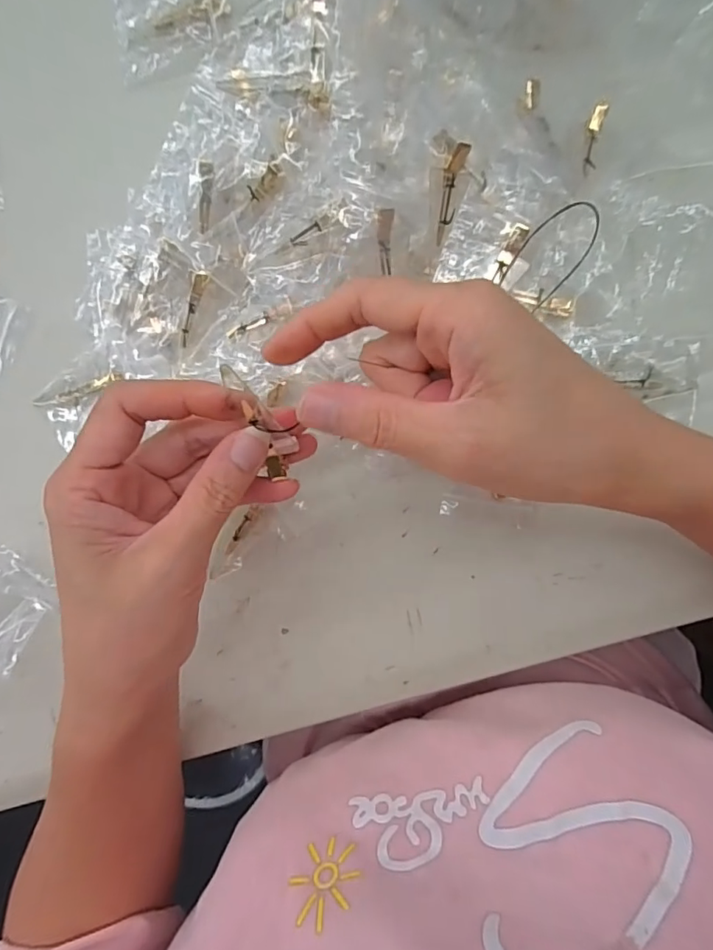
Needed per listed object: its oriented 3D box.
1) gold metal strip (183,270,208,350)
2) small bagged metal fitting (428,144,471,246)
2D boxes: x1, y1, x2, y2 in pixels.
[{"bbox_3d":[-0.089,-0.089,0.274,0.007,0.004,0.041,23,109,4],"label":"gold metal strip"},{"bbox_3d":[0.042,-0.132,0.241,0.017,0.011,0.041,13,118,5],"label":"small bagged metal fitting"}]

